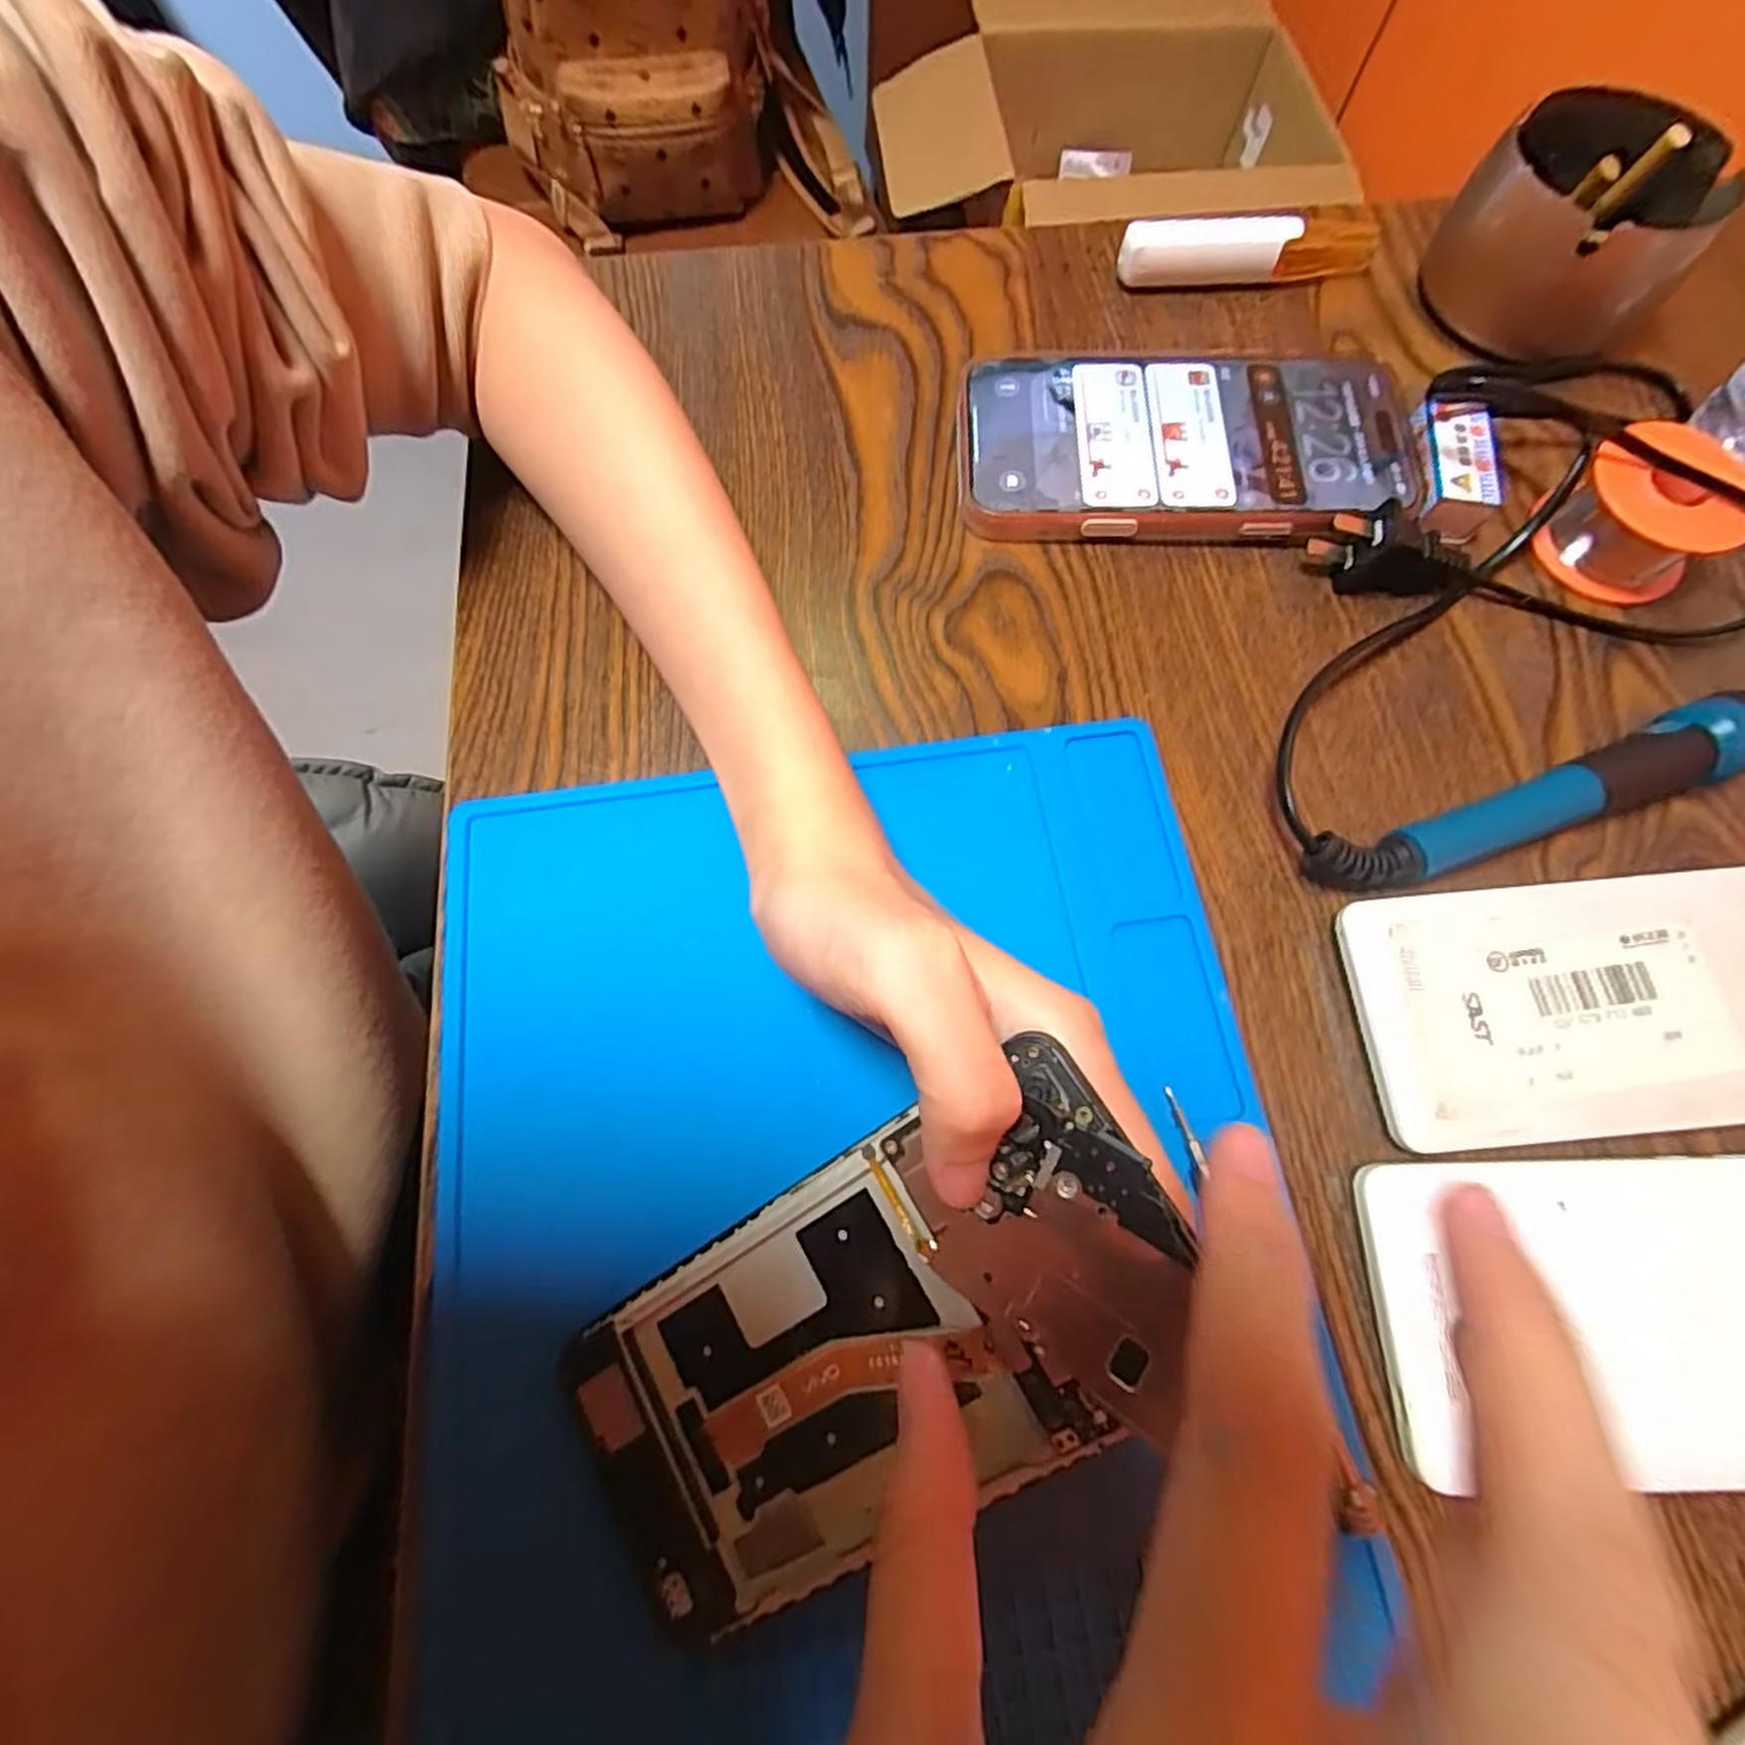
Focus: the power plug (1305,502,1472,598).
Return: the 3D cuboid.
[{"bbox_3d":[0.184,-0.113,0.265,0.053,0.025,0.018,4,72,1],"label":"power plug"}]

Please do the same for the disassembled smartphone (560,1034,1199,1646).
[{"bbox_3d":[-0.004,0.103,0.161,0.147,0.010,0.068,-38,74,17],"label":"disassembled smartphone"}]

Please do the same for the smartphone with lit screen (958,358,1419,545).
[{"bbox_3d":[0.118,-0.159,0.285,0.166,0.016,0.077,2,72,0],"label":"smartphone with lit screen"}]

